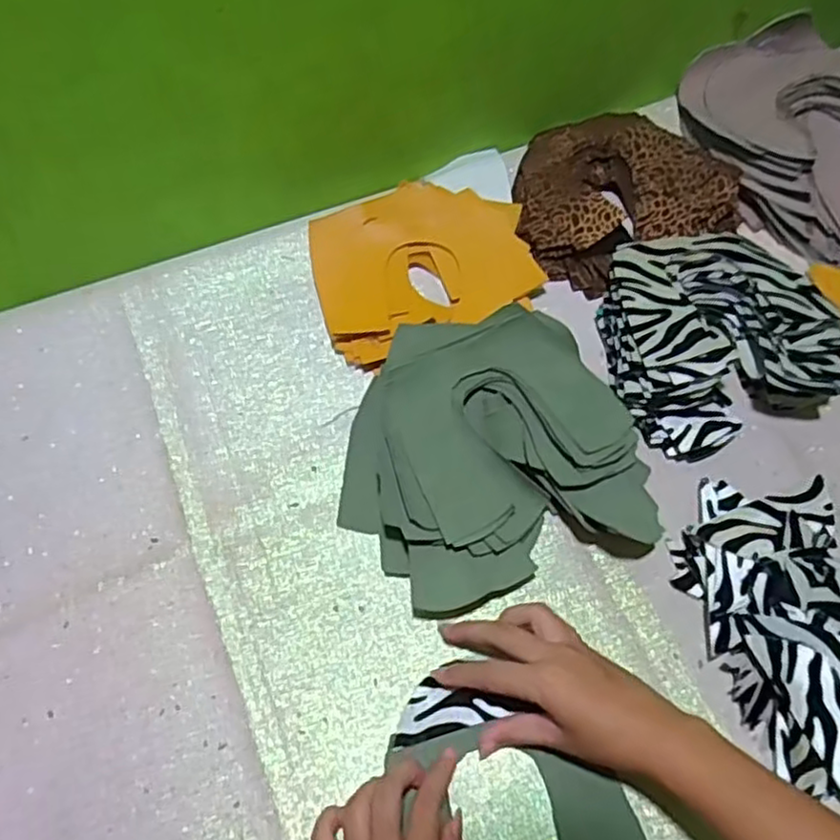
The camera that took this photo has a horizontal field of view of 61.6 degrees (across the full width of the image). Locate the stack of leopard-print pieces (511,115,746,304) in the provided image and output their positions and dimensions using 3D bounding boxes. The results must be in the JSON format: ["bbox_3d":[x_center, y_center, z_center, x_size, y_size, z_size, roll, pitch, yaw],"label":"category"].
[{"bbox_3d":[0.176,-0.210,0.645,0.190,0.034,0.160,-28,66,-12],"label":"stack of leopard-print pieces"}]

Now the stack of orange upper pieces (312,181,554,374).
[{"bbox_3d":[0.002,-0.136,0.609,0.188,0.034,0.146,-24,65,-10],"label":"stack of orange upper pieces"}]

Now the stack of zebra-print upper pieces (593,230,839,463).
[{"bbox_3d":[0.229,-0.074,0.557,0.178,0.057,0.177,-18,64,-8],"label":"stack of zebra-print upper pieces"}]

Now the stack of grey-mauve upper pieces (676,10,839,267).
[{"bbox_3d":[0.370,-0.264,0.647,0.195,0.065,0.269,-27,65,-14],"label":"stack of grey-mauve upper pieces"}]

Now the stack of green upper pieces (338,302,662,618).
[{"bbox_3d":[0.051,0.020,0.516,0.212,0.063,0.195,-18,64,-8],"label":"stack of green upper pieces"}]

